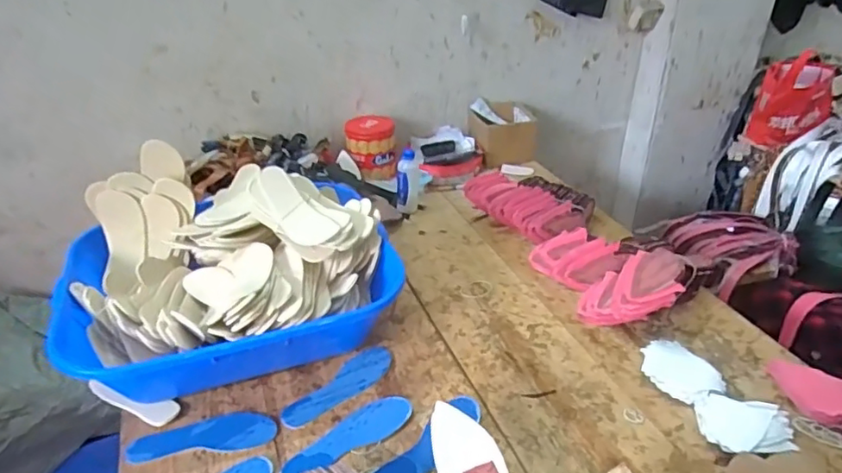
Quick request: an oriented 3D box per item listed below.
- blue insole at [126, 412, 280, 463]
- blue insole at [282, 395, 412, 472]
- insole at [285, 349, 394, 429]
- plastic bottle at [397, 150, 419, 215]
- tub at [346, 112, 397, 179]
[{"bbox_3d":[-0.367,0.337,0.994,0.231,0.011,0.088,-3,27,-7],"label":"blue insole"},{"bbox_3d":[-0.120,0.334,0.973,0.231,0.007,0.080,-26,40,-34],"label":"blue insole"},{"bbox_3d":[-0.146,0.278,1.078,0.079,0.007,0.236,22,39,32],"label":"insole"},{"bbox_3d":[-0.035,-0.147,1.590,0.061,0.178,0.050,-1,32,0],"label":"plastic bottle"},{"bbox_3d":[-0.151,-0.274,1.790,0.149,0.157,0.130,-1,32,-1],"label":"tub"}]

